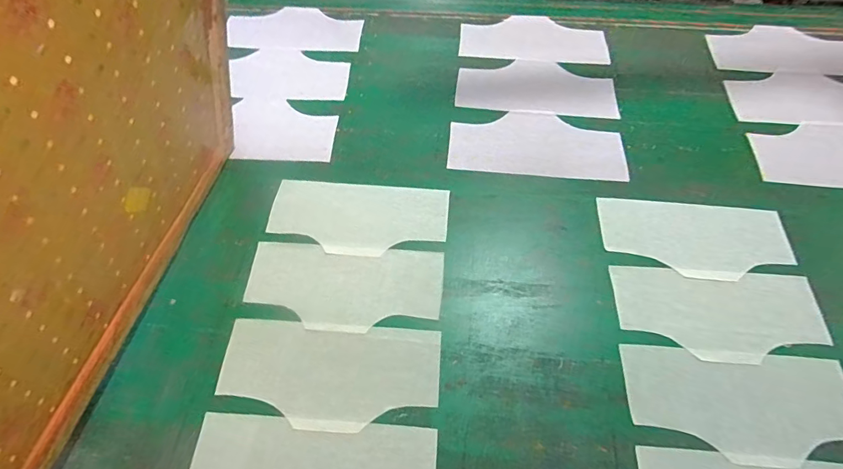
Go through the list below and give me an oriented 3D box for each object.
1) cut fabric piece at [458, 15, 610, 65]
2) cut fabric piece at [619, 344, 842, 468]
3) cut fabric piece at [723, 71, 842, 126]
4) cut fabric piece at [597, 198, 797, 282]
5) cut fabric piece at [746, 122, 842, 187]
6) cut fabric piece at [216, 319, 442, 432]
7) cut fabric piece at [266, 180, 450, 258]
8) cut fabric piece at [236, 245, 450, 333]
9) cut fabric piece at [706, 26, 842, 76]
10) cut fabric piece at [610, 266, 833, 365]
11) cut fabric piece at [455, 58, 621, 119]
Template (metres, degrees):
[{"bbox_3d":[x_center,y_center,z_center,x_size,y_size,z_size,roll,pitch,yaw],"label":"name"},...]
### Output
[{"bbox_3d":[0.241,-0.426,0.943,0.303,0.011,0.144,8,58,4],"label":"cut fabric piece"},{"bbox_3d":[0.400,0.210,0.542,0.272,0.008,0.127,4,58,2],"label":"cut fabric piece"},{"bbox_3d":[0.763,-0.263,0.847,0.323,0.010,0.146,1,58,0],"label":"cut fabric piece"},{"bbox_3d":[0.422,0.005,0.672,0.276,0.007,0.129,6,58,3],"label":"cut fabric piece"},{"bbox_3d":[0.740,-0.139,0.760,0.298,0.011,0.156,5,58,2],"label":"cut fabric piece"},{"bbox_3d":[-0.118,0.179,0.562,0.278,0.011,0.129,4,58,2],"label":"cut fabric piece"},{"bbox_3d":[-0.099,-0.027,0.693,0.274,0.007,0.128,5,61,3],"label":"cut fabric piece"},{"bbox_3d":[-0.111,0.076,0.630,0.275,0.005,0.129,4,57,2],"label":"cut fabric piece"},{"bbox_3d":[0.769,-0.395,0.924,0.319,0.011,0.159,3,58,-1],"label":"cut fabric piece"},{"bbox_3d":[0.414,0.108,0.603,0.280,0.009,0.132,4,58,2],"label":"cut fabric piece"},{"bbox_3d":[0.226,-0.295,0.861,0.301,0.010,0.156,8,58,4],"label":"cut fabric piece"}]

